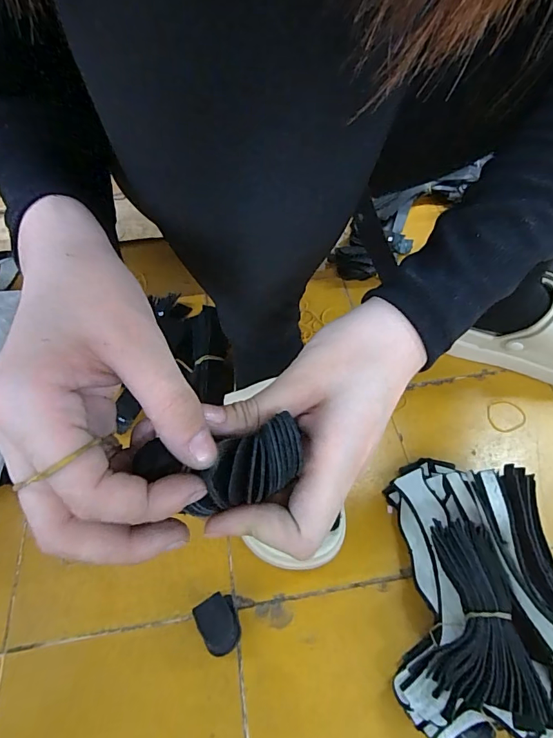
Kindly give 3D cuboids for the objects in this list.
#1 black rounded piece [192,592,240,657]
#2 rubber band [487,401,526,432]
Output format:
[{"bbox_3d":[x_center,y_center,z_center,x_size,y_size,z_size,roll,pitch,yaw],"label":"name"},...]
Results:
[{"bbox_3d":[-0.048,0.220,0.370,0.033,0.031,0.043,-21,57,-14],"label":"black rounded piece"},{"bbox_3d":[0.268,0.055,0.500,0.044,0.005,0.039,-6,55,-4],"label":"rubber band"}]

